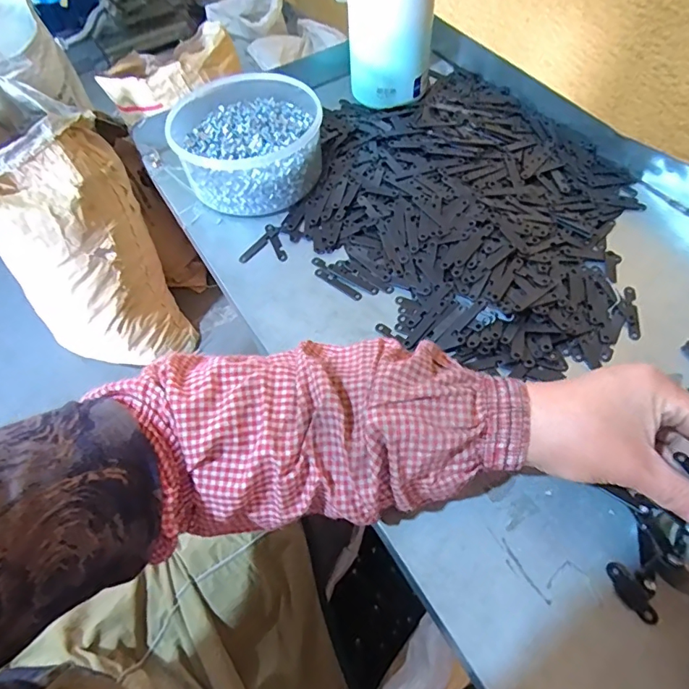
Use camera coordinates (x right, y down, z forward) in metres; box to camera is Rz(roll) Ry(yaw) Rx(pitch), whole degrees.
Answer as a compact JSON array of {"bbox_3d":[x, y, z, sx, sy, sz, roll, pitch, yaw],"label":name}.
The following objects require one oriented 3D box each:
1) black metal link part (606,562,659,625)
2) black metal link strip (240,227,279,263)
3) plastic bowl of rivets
[{"bbox_3d":[0.168,0.146,0.281,0.011,0.007,0.034,-25,58,-11],"label":"black metal link part"},{"bbox_3d":[-0.082,-0.097,0.459,0.009,0.004,0.051,31,64,22],"label":"black metal link strip"},{"bbox_3d":[-0.098,-0.212,0.498,0.150,0.065,0.163,-2,57,3],"label":"plastic bowl of rivets"}]

